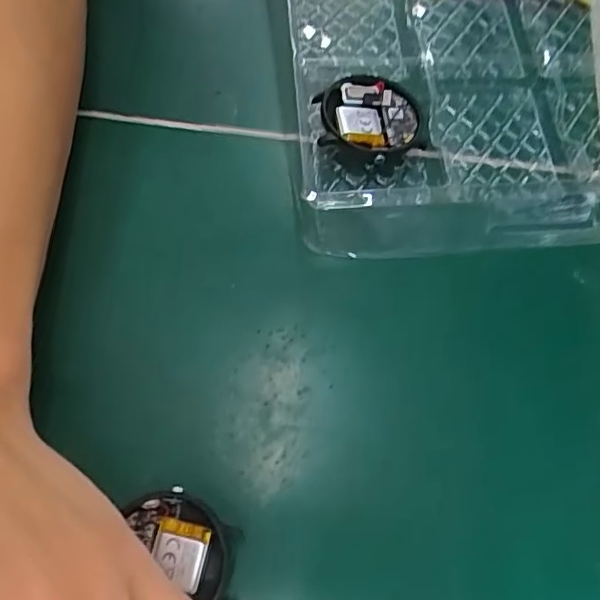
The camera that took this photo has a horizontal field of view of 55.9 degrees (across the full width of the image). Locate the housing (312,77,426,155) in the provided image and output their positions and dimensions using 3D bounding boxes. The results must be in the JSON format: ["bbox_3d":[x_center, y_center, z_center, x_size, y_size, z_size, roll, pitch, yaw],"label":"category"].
[{"bbox_3d":[0.031,-0.082,0.251,0.044,0.014,0.040,7,68,1],"label":"housing"}]

